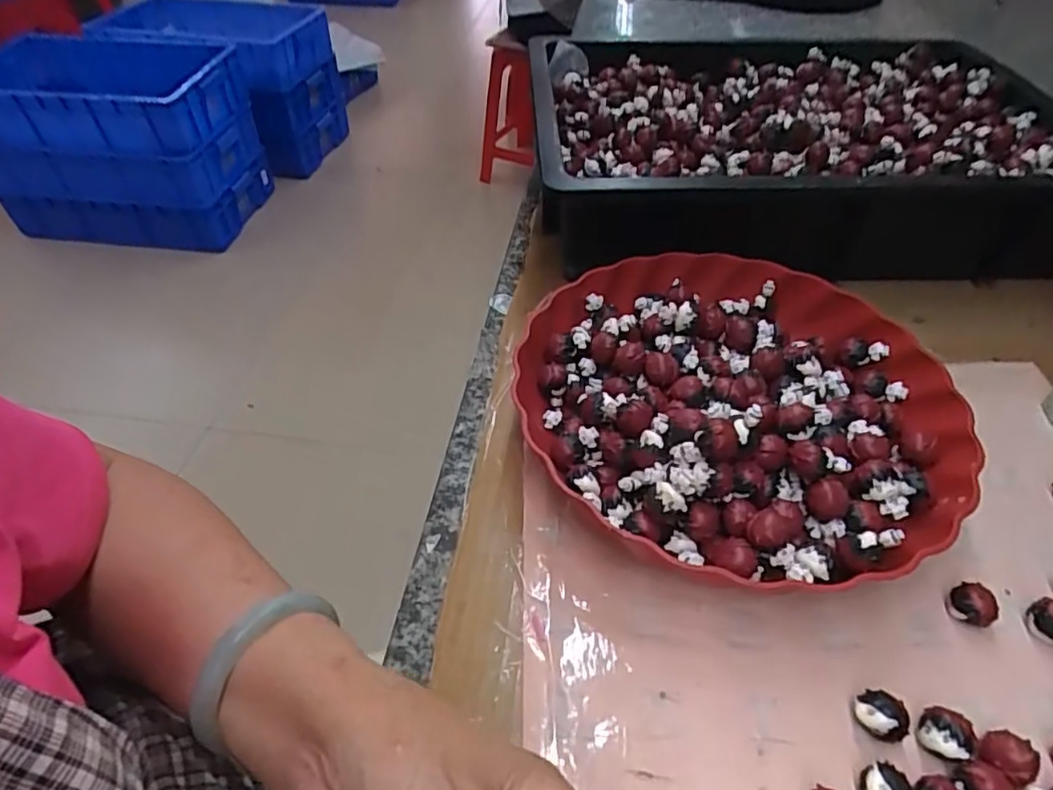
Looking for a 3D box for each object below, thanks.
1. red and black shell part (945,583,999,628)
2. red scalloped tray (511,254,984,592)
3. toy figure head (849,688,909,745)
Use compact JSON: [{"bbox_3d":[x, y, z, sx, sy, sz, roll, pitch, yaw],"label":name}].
[{"bbox_3d":[0.217,0.103,0.297,0.015,0.019,0.019,-15,48,-15],"label":"red and black shell part"},{"bbox_3d":[0.118,0.004,0.359,0.249,0.058,0.242,0,46,-2],"label":"red scalloped tray"},{"bbox_3d":[0.151,0.138,0.260,0.020,0.018,0.014,26,51,22],"label":"toy figure head"}]

